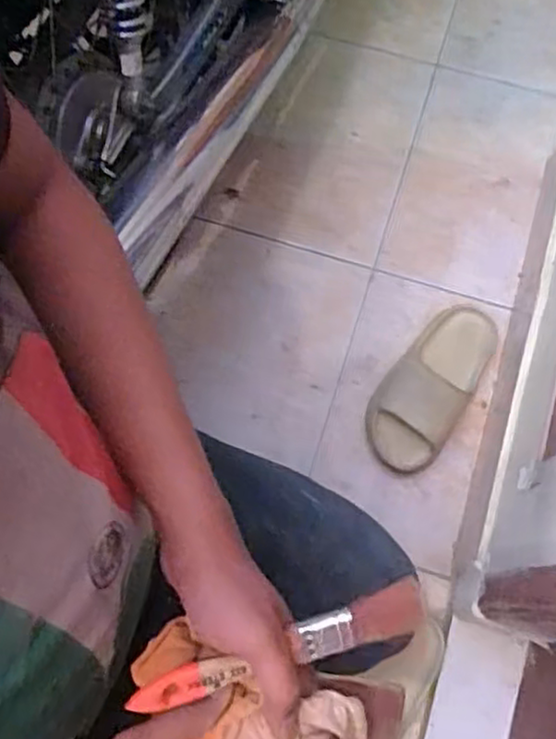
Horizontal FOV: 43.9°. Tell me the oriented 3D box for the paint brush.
[{"bbox_3d":[0.000,0.163,0.399,0.174,0.015,0.026,-17,73,-6],"label":"paint brush"}]

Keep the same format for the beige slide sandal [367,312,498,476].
[{"bbox_3d":[0.215,0.015,0.929,0.111,0.077,0.255,33,75,10],"label":"beige slide sandal"}]

